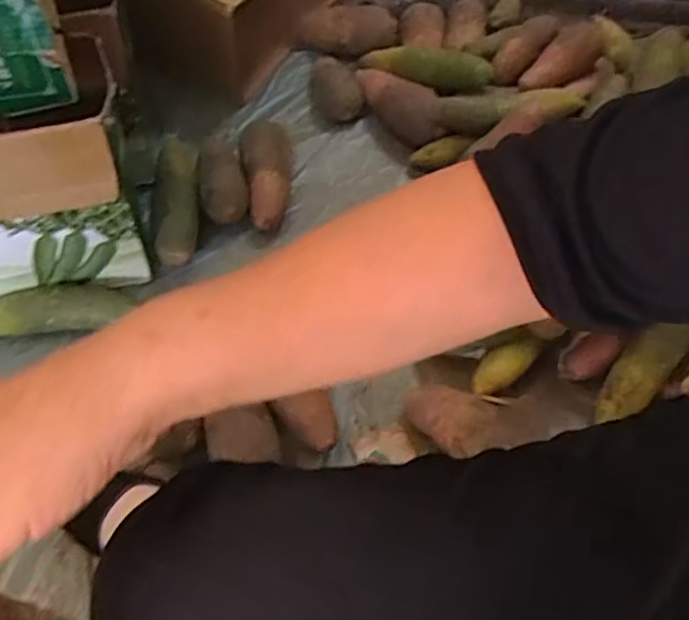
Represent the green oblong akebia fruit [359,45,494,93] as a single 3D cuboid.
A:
[{"bbox_3d":[0.111,-0.373,0.966,0.235,0.060,0.049,23,59,32],"label":"green oblong akebia fruit"}]

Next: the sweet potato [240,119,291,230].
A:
[{"bbox_3d":[-0.108,-0.184,0.867,0.070,0.059,0.173,-2,59,-4],"label":"sweet potato"}]

